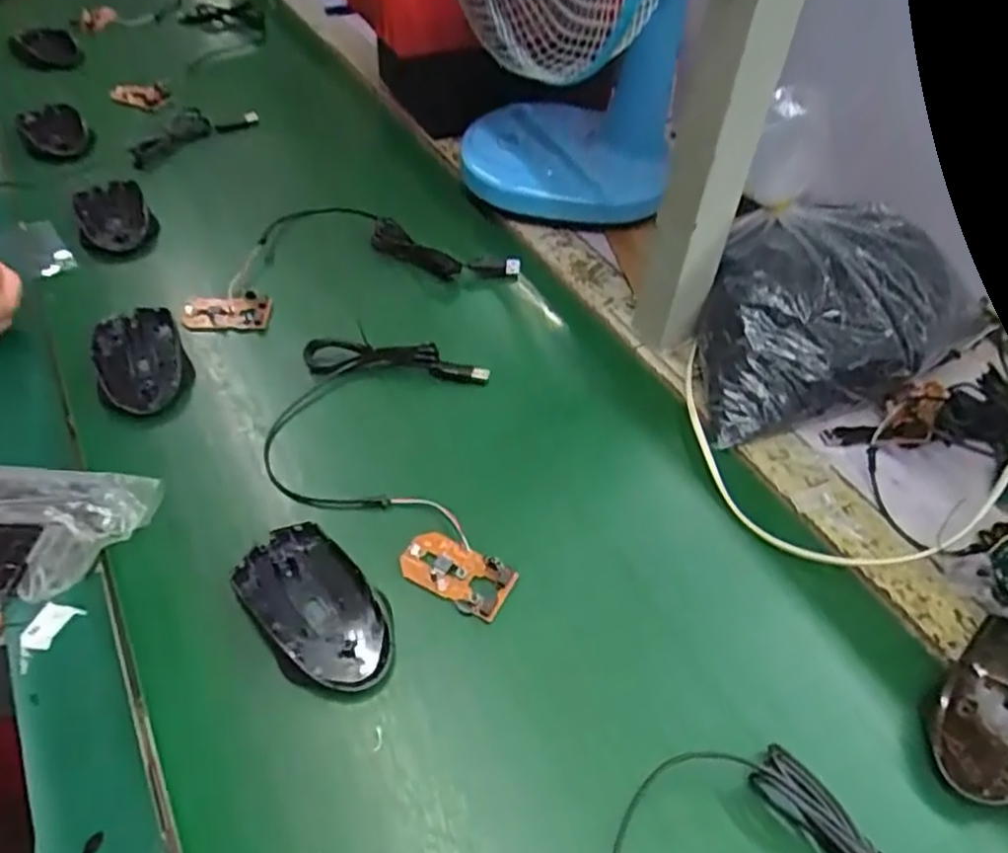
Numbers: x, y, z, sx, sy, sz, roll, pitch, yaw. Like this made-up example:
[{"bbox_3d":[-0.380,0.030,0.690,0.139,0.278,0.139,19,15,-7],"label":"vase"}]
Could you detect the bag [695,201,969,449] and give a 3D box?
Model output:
[{"bbox_3d":[0.238,-0.093,0.538,0.220,0.083,0.169,-13,50,-15],"label":"bag"}]

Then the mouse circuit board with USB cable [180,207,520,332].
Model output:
[{"bbox_3d":[-0.143,-0.158,0.618,0.278,0.024,0.139,-14,50,-15],"label":"mouse circuit board with USB cable"}]

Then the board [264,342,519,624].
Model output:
[{"bbox_3d":[-0.083,0.024,0.471,0.156,0.012,0.228,-3,48,-6],"label":"board"}]

